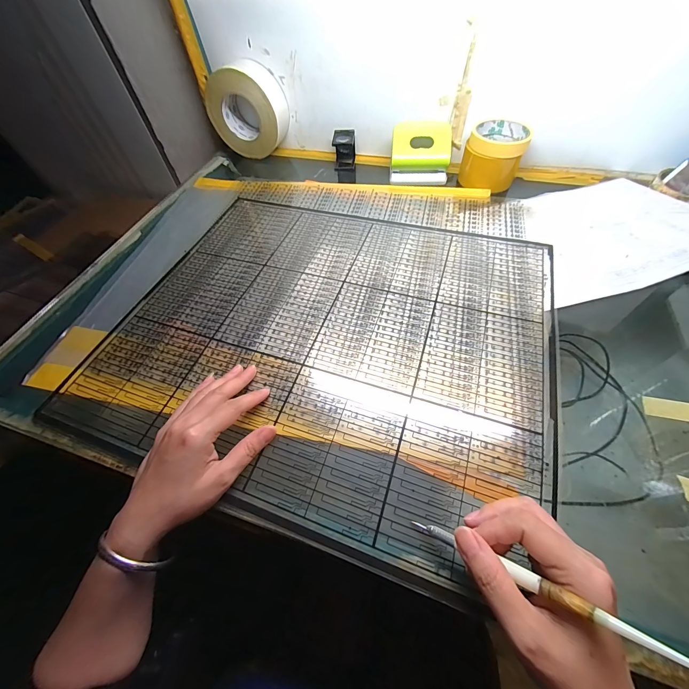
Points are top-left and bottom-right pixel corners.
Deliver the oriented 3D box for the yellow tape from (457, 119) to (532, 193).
[{"bbox_3d":[0.250,-0.320,0.506,0.090,0.069,0.090,18,59,17],"label":"yellow tape"}]

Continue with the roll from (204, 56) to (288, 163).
[{"bbox_3d":[-0.186,-0.448,0.585,0.142,0.136,0.067,14,58,14],"label":"roll"}]

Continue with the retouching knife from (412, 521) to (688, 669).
[{"bbox_3d":[0.107,0.145,0.191,0.152,0.008,0.008,-2,44,52],"label":"retouching knife"}]

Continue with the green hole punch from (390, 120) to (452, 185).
[{"bbox_3d":[0.130,-0.332,0.520,0.099,0.071,0.058,2,56,6],"label":"green hole punch"}]

